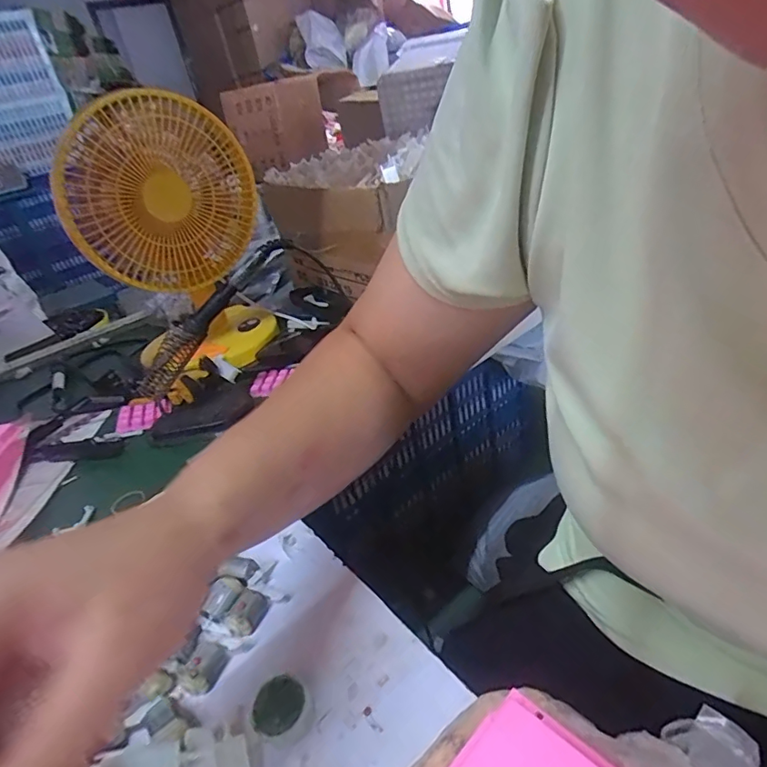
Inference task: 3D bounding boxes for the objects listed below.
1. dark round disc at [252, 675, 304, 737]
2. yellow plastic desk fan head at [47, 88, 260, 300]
[{"bbox_3d":[-0.058,0.185,0.289,0.029,0.016,0.029,-9,31,5],"label":"dark round disc"},{"bbox_3d":[-0.263,-0.217,0.595,0.077,0.201,0.203,18,42,40],"label":"yellow plastic desk fan head"}]

